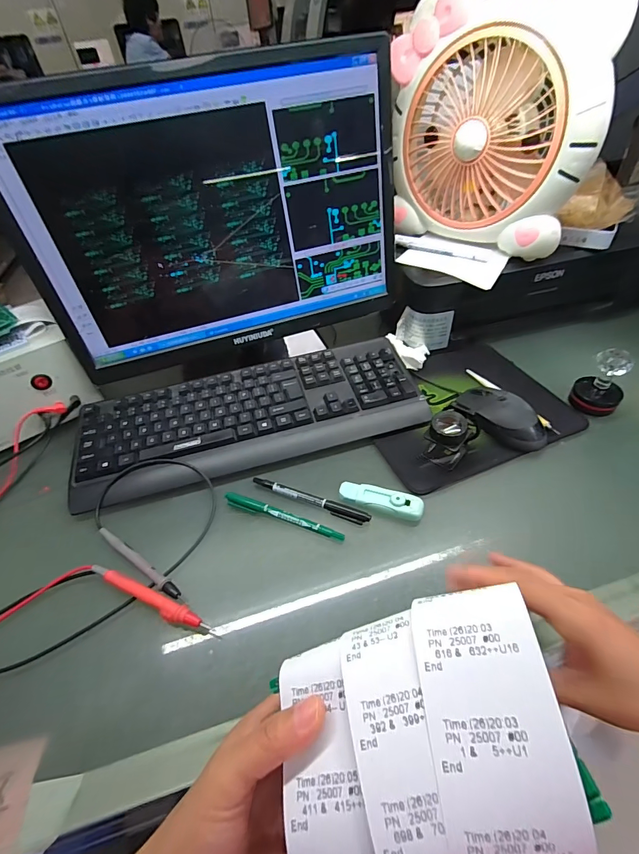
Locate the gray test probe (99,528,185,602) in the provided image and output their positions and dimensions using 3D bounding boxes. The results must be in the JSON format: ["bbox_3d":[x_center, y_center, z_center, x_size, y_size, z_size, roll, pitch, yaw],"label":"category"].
[{"bbox_3d":[-0.180,0.134,0.379,0.136,0.010,0.011,24,52,26],"label":"gray test probe"}]

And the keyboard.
[{"bbox_3d":[-0.089,-0.019,0.497,0.432,0.036,0.156,-13,46,-7],"label":"keyboard"}]

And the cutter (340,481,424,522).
[{"bbox_3d":[0.065,0.076,0.403,0.088,0.013,0.024,13,48,18],"label":"cutter"}]

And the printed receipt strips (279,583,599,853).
[{"bbox_3d":[0.049,0.145,0.185,0.131,0.030,0.098,-22,52,11],"label":"printed receipt strips"}]

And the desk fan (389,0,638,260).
[{"bbox_3d":[0.209,-0.362,0.474,0.091,0.235,0.248,-34,52,-25],"label":"desk fan"}]

